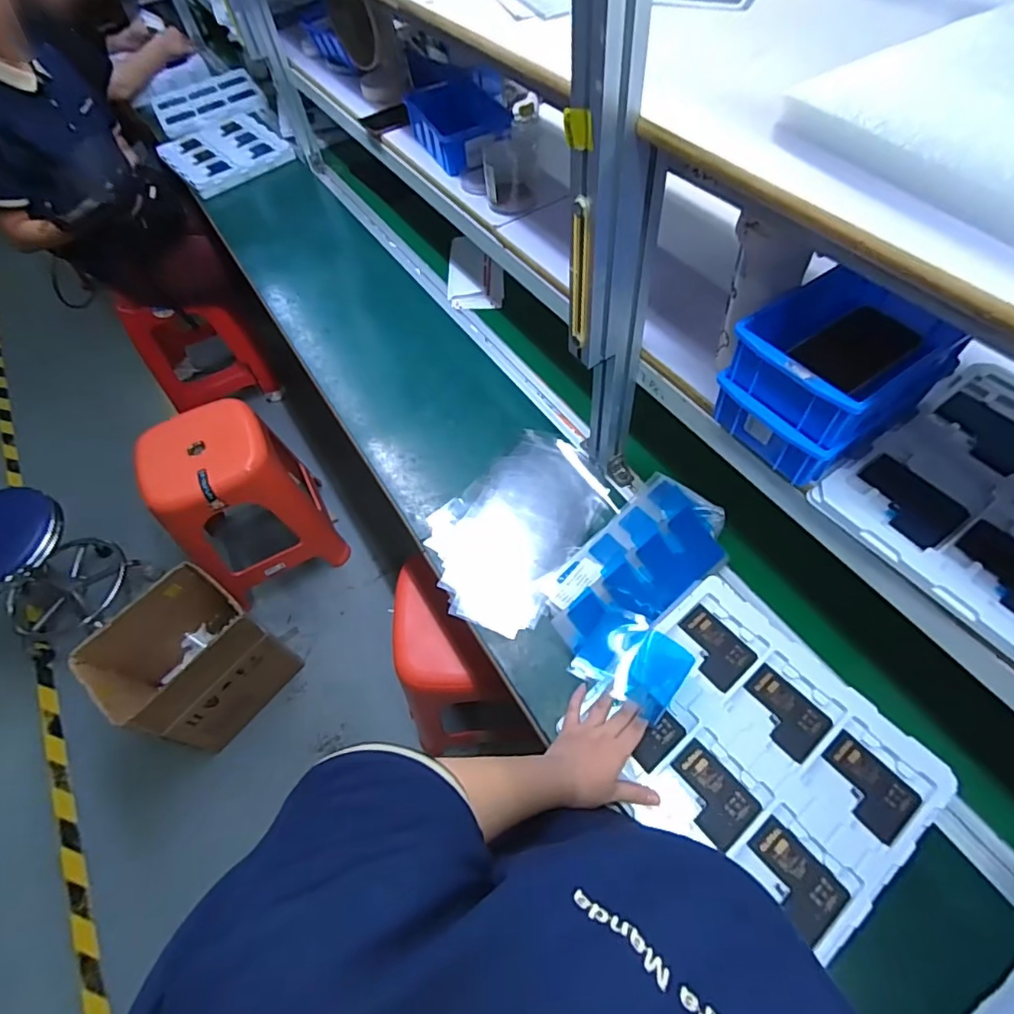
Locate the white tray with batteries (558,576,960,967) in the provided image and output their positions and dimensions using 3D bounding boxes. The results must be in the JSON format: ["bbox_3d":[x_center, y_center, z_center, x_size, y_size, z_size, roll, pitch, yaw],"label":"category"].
[{"bbox_3d":[0.279,0.266,0.608,0.253,0.034,0.318,-36,62,-17],"label":"white tray with batteries"}]

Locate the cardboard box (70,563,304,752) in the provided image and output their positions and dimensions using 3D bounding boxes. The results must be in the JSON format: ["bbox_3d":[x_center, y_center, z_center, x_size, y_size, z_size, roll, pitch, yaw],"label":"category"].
[{"bbox_3d":[-0.744,0.363,1.287,0.285,0.294,0.307,30,65,21],"label":"cardboard box"}]

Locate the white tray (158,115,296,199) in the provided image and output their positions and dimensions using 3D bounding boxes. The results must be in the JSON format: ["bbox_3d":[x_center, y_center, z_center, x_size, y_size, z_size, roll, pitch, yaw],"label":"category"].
[{"bbox_3d":[-0.761,-0.964,1.466,0.286,0.031,0.339,-37,62,-18],"label":"white tray"}]

